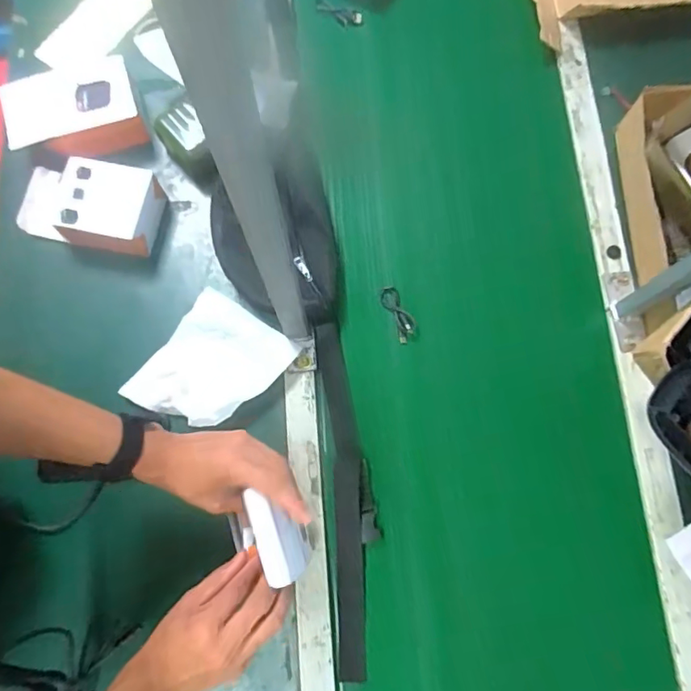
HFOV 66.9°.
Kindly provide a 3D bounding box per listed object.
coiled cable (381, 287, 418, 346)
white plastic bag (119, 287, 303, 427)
[{"bbox_3d":[0.073,-0.043,0.709,0.028,0.017,0.082,-22,78,-4],"label":"coiled cable"},{"bbox_3d":[-0.171,0.029,0.672,0.151,0.022,0.173,34,80,7],"label":"white plastic bag"}]

